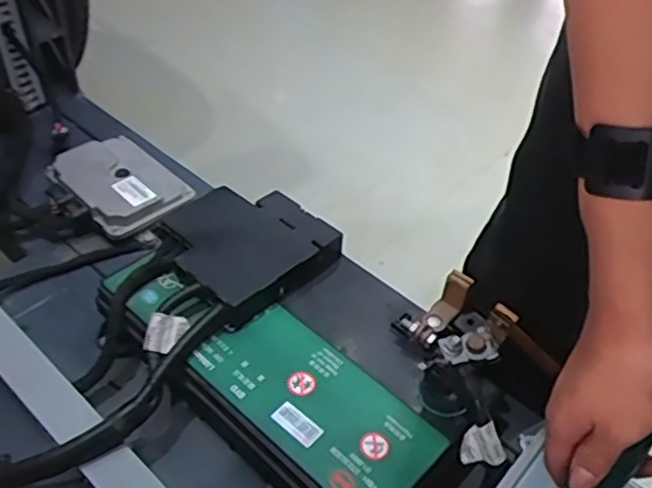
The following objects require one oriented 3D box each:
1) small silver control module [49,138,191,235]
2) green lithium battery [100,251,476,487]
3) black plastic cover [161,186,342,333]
[{"bbox_3d":[-0.249,-0.076,0.821,0.155,0.026,0.110,33,52,27],"label":"small silver control module"},{"bbox_3d":[-0.060,0.125,0.618,0.361,0.066,0.127,31,51,26],"label":"green lithium battery"},{"bbox_3d":[-0.083,-0.002,0.686,0.141,0.035,0.144,-33,55,-31],"label":"black plastic cover"}]

